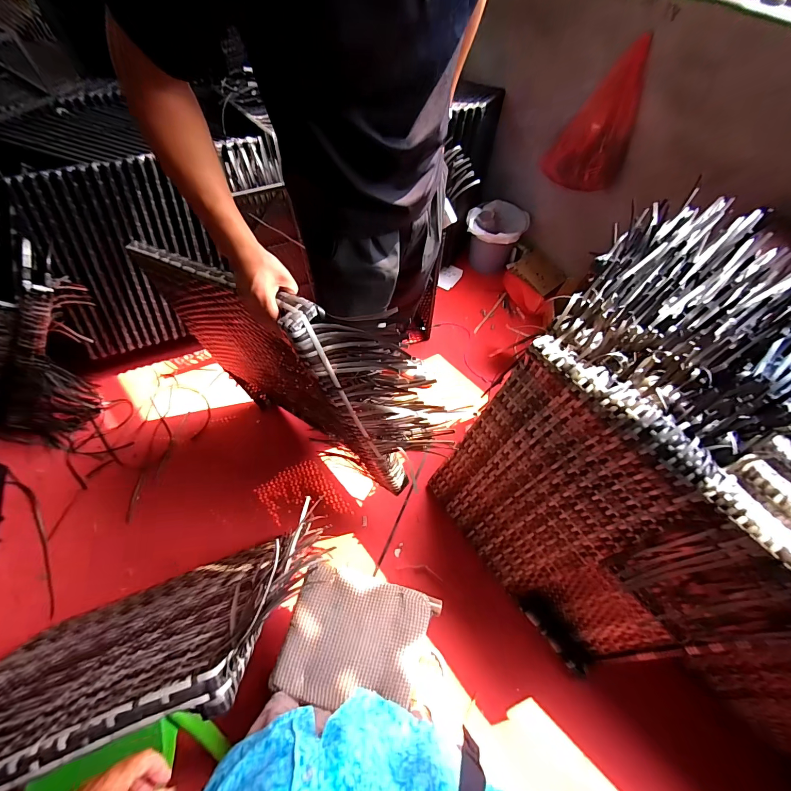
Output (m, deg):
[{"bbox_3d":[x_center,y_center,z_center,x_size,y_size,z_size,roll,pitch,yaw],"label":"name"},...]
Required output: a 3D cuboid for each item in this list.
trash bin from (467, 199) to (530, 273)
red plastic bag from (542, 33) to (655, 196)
[{"bbox_3d":[0.446,-0.702,1.673,0.234,0.267,0.248,25,64,13],"label":"trash bin"},{"bbox_3d":[0.668,-0.905,1.208,0.094,0.375,0.280,-35,67,-18],"label":"red plastic bag"}]

